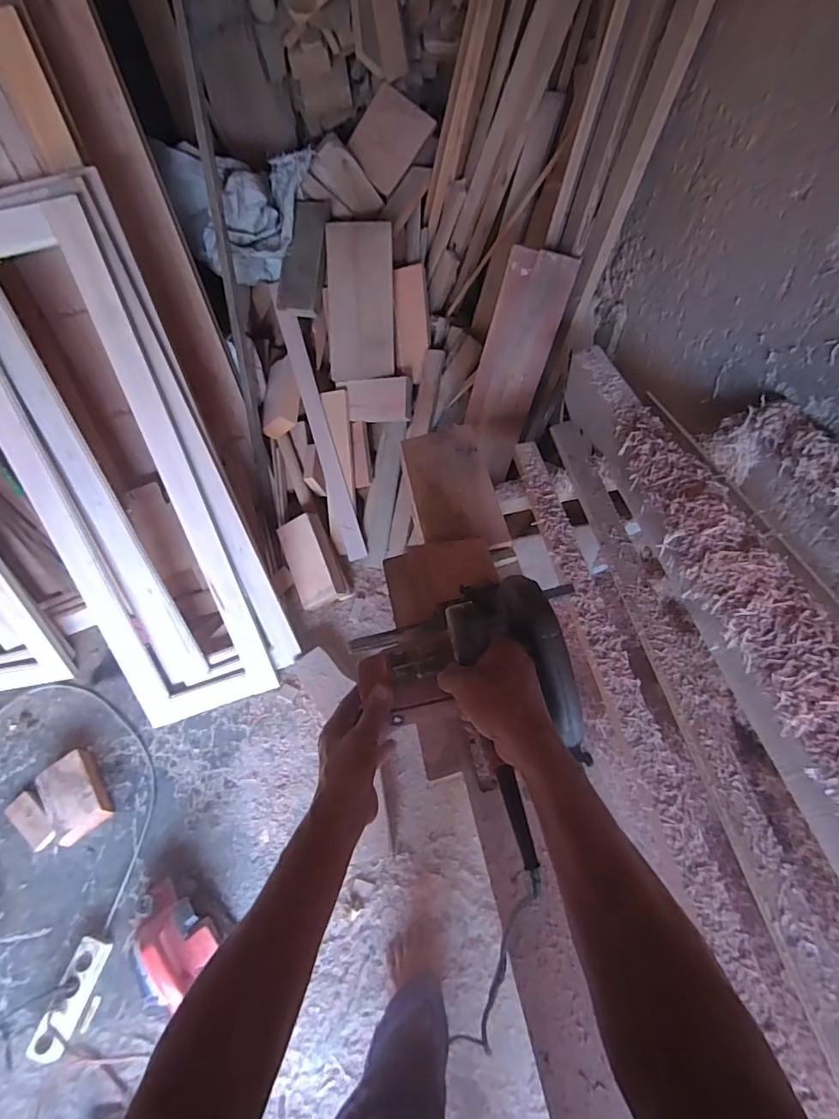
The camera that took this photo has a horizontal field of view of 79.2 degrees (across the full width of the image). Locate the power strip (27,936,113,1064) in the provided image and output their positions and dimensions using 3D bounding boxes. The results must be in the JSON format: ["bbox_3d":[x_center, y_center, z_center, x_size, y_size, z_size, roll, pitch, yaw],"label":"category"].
[{"bbox_3d":[-0.737,0.925,1.073,0.072,0.030,0.209,12,59,12],"label":"power strip"}]

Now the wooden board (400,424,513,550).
[{"bbox_3d":[0.055,-0.136,0.904,0.142,0.026,0.284,-11,57,-3],"label":"wooden board"}]

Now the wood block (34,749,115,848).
[{"bbox_3d":[-0.879,0.601,1.288,0.132,0.075,0.204,-37,62,-18],"label":"wood block"}]

